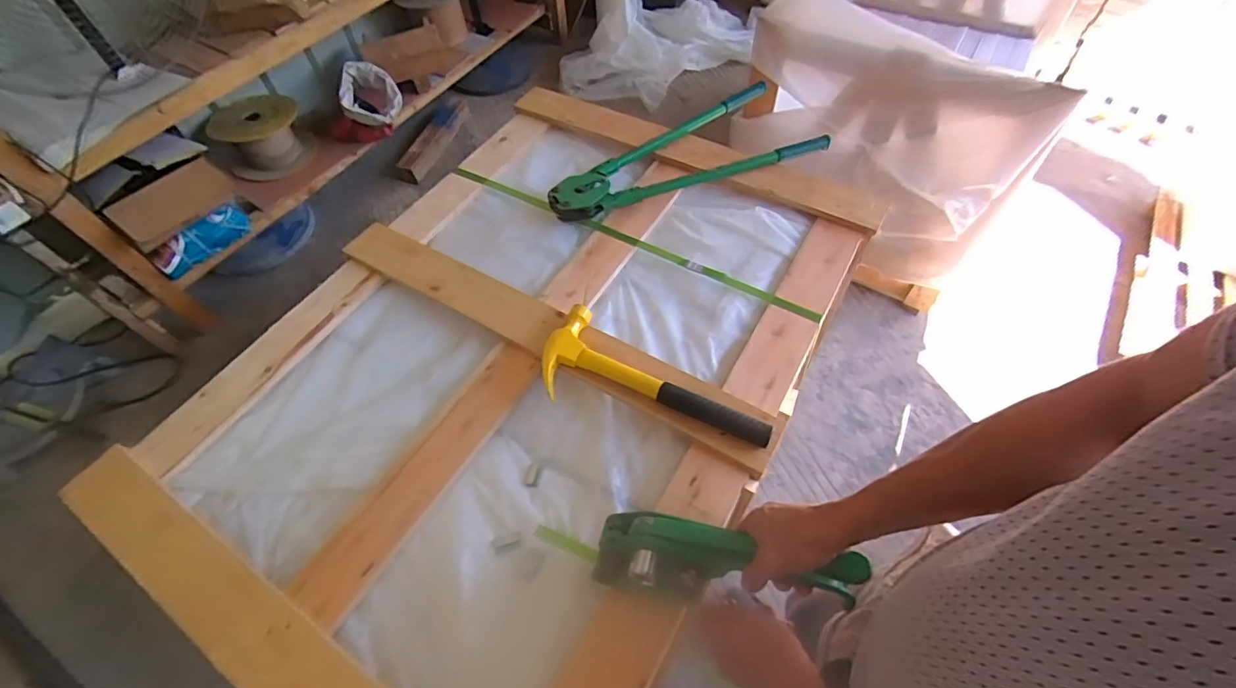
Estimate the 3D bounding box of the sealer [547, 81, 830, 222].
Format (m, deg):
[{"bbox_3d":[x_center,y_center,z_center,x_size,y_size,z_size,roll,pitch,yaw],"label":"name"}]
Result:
[{"bbox_3d":[0.122,-0.341,0.953,0.524,0.040,0.225,-25,61,-16],"label":"sealer"}]

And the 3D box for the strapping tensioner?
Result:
[{"bbox_3d":[0.108,0.223,0.532,0.265,0.048,0.076,1,57,14],"label":"strapping tensioner"}]

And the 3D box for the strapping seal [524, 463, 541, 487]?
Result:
[{"bbox_3d":[-0.110,0.169,0.669,0.018,0.004,0.030,10,58,6],"label":"strapping seal"}]

